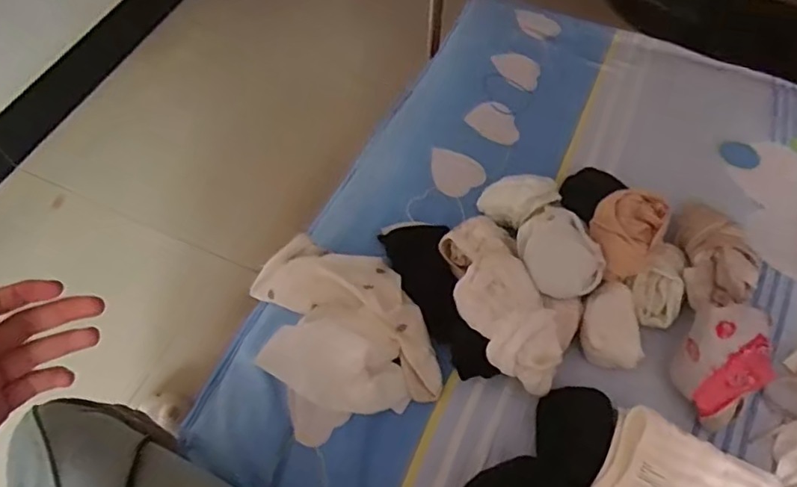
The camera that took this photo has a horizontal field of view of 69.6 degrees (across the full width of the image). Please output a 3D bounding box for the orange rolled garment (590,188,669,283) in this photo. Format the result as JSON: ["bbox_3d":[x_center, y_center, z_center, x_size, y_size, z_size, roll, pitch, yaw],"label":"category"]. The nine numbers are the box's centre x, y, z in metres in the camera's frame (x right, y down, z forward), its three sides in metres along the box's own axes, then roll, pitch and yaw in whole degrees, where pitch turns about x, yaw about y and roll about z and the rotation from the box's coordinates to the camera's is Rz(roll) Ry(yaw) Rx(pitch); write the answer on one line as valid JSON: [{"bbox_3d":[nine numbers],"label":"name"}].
[{"bbox_3d":[0.205,-0.006,0.526,0.062,0.064,0.081,33,65,17],"label":"orange rolled garment"}]

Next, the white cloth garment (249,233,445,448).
[{"bbox_3d":[-0.051,0.068,0.504,0.136,0.065,0.164,-20,62,-11],"label":"white cloth garment"}]

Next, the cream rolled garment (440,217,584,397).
[{"bbox_3d":[0.097,0.042,0.505,0.091,0.056,0.162,-25,63,-14],"label":"cream rolled garment"}]

